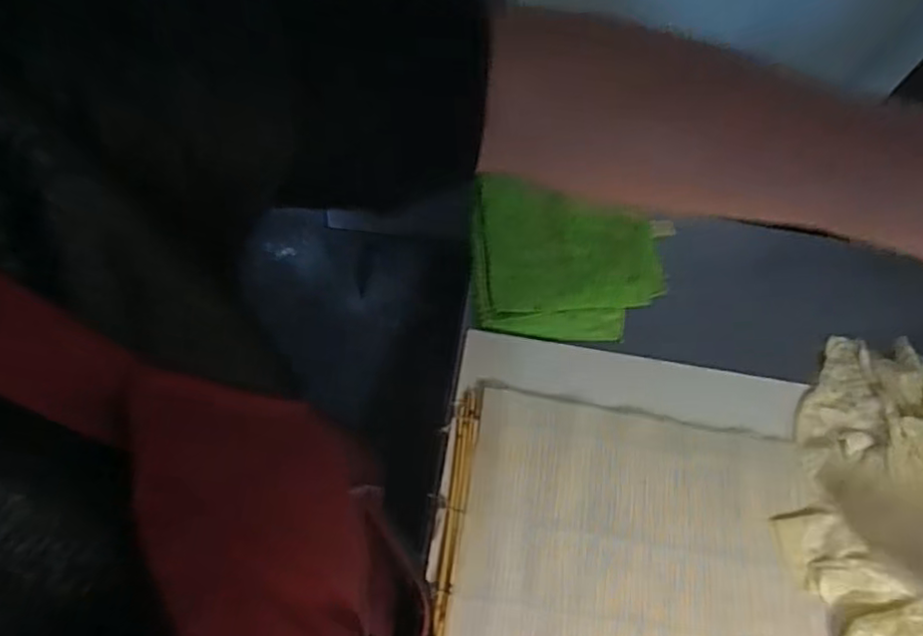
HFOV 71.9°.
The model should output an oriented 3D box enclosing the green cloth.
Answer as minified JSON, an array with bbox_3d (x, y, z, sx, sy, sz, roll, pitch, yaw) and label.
[{"bbox_3d":[0.120,-0.059,0.734,0.226,0.026,0.184,8,66,0],"label":"green cloth"}]

